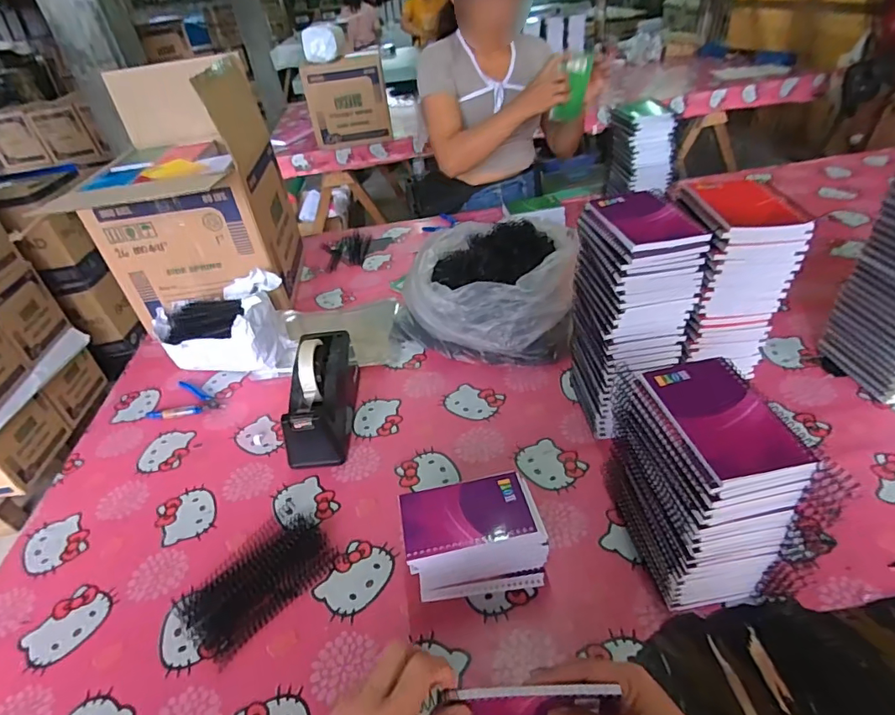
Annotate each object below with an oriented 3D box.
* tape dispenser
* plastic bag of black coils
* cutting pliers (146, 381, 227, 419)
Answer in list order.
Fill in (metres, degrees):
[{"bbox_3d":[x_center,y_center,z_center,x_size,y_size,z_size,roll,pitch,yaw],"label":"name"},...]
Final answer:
[{"bbox_3d":[-0.179,0.048,0.712,0.072,0.116,0.207,-5,38,3],"label":"tape dispenser"},{"bbox_3d":[0.078,-0.130,0.872,0.291,0.147,0.287,9,40,20],"label":"plastic bag of black coils"},{"bbox_3d":[-0.426,0.079,0.799,0.132,0.010,0.081,19,45,30],"label":"cutting pliers"}]

